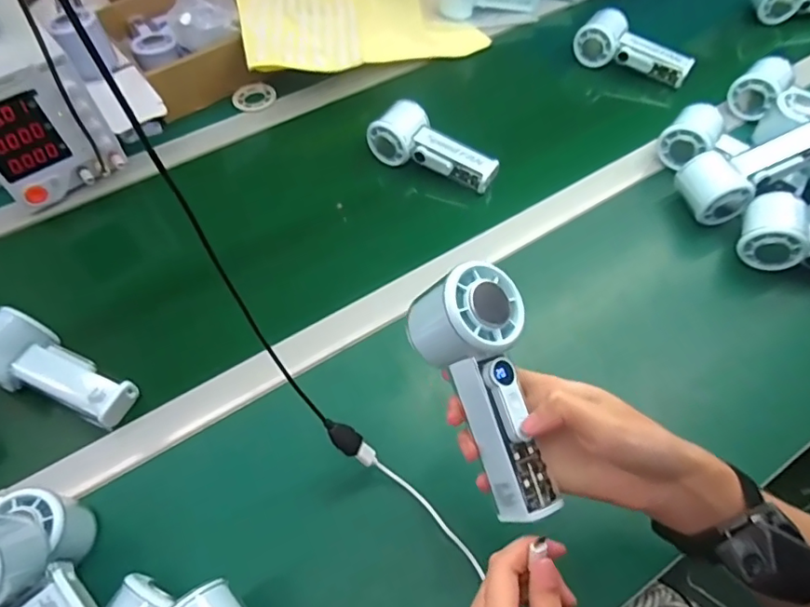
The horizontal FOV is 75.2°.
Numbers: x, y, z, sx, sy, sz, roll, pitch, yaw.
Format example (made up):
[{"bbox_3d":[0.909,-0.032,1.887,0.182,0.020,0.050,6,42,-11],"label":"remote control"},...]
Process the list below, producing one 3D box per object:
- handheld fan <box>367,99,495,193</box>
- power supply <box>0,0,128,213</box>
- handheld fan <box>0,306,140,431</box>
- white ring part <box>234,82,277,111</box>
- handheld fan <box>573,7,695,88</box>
[{"bbox_3d":[0.034,-0.186,0.614,0.156,0.048,0.057,25,60,17],"label":"handheld fan"},{"bbox_3d":[-0.453,-0.254,0.602,0.124,0.141,0.243,-34,62,-19],"label":"power supply"},{"bbox_3d":[-0.311,0.059,0.465,0.142,0.045,0.061,20,59,14],"label":"handheld fan"},{"bbox_3d":[-0.204,-0.280,0.713,0.056,0.009,0.056,-1,56,1],"label":"white ring part"},{"bbox_3d":[0.310,-0.344,0.714,0.156,0.054,0.043,32,63,21],"label":"handheld fan"}]

